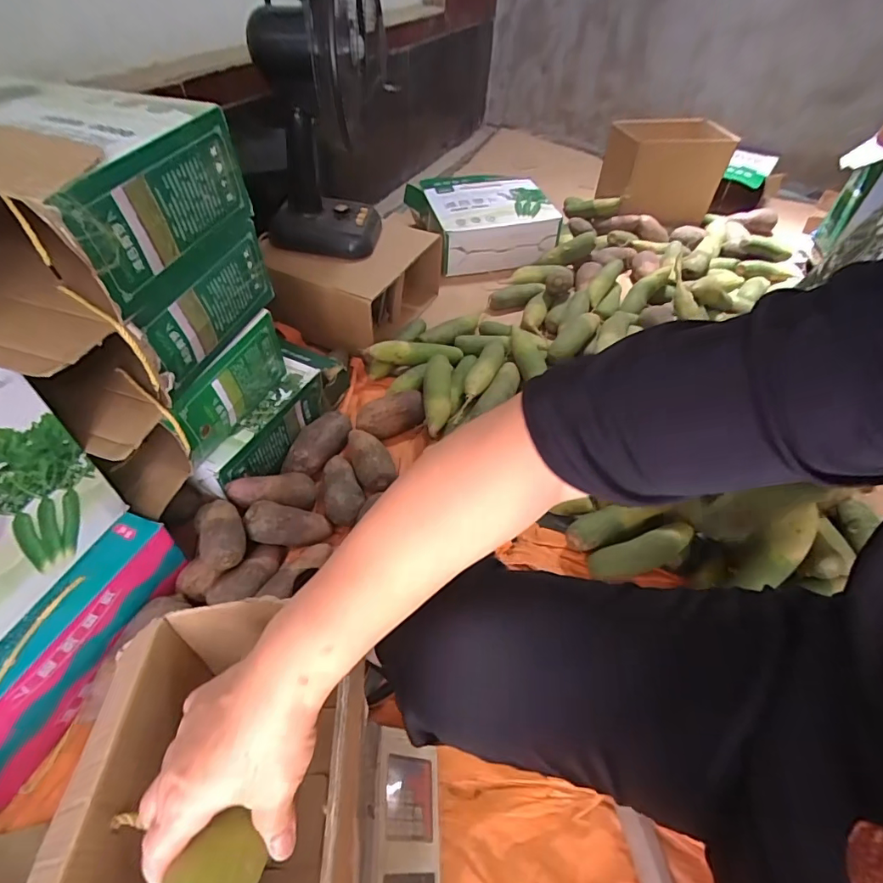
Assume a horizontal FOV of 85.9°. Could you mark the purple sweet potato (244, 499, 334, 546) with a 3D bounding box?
[{"bbox_3d":[-0.244,0.134,0.767,0.137,0.050,0.059,22,34,-43],"label":"purple sweet potato"}]

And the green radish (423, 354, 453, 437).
[{"bbox_3d":[-0.008,-0.101,0.965,0.057,0.061,0.223,4,49,1],"label":"green radish"}]

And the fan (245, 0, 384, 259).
[{"bbox_3d":[-0.255,-0.705,1.001,0.268,0.494,0.355,-3,49,-6],"label":"fan"}]

